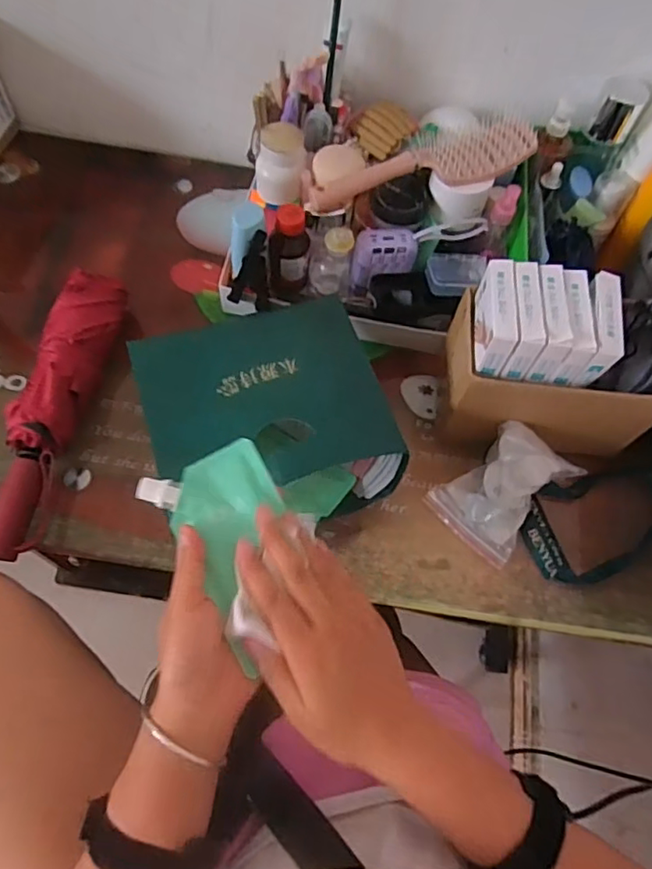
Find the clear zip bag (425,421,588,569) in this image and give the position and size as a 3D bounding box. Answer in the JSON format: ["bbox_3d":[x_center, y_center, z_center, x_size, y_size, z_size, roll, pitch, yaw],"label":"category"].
[{"bbox_3d":[0.171,0.053,0.564,0.106,0.071,0.093,-40,73,-19],"label":"clear zip bag"}]

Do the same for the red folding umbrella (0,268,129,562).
[{"bbox_3d":[-0.265,-0.026,0.577,0.064,0.060,0.295,9,65,1],"label":"red folding umbrella"}]

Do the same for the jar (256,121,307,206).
[{"bbox_3d":[-0.047,-0.286,0.617,0.051,0.058,0.054,1,65,-2],"label":"jar"}]

